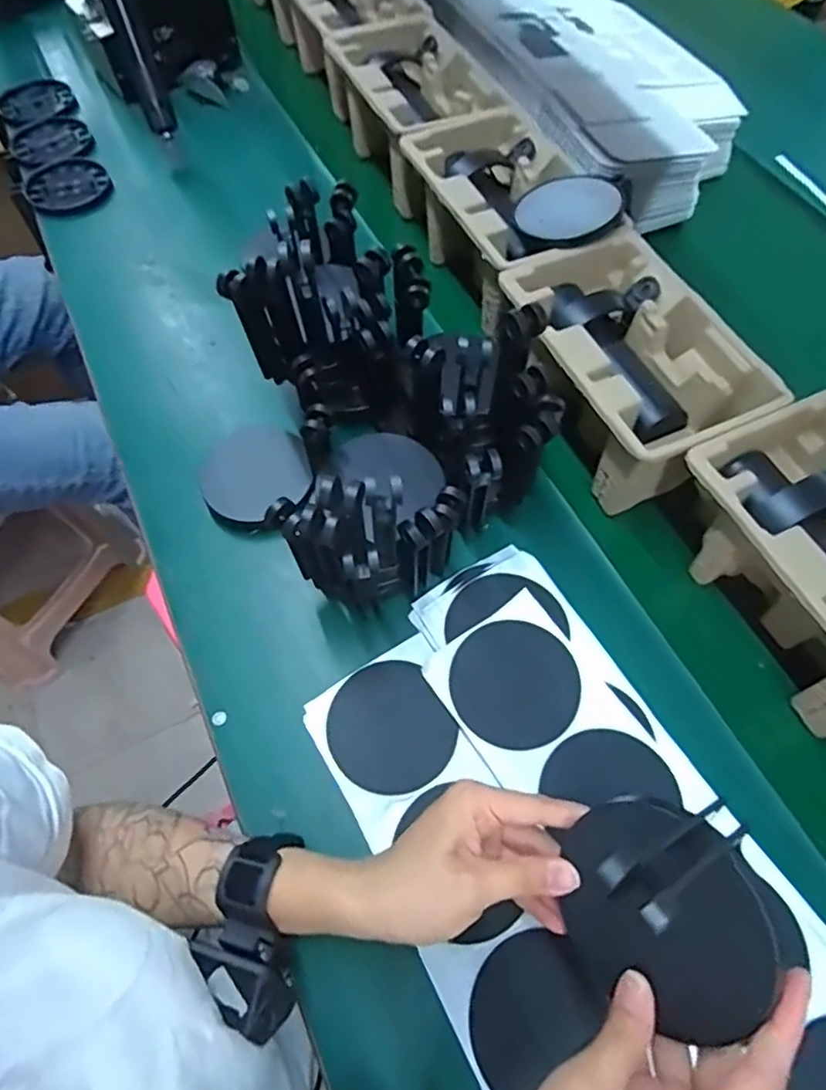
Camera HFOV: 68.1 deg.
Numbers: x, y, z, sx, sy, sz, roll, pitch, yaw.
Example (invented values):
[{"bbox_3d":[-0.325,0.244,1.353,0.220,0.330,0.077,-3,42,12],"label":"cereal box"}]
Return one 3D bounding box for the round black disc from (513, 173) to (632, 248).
[{"bbox_3d":[0.148,-0.319,0.575,0.103,0.015,0.093,-43,62,-12],"label":"round black disc"}]

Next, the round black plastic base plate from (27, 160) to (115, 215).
[{"bbox_3d":[-0.419,-0.438,0.745,0.092,0.011,0.088,0,62,0],"label":"round black plastic base plate"}]

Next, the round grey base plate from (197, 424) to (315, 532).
[{"bbox_3d":[-0.137,-0.062,0.535,0.092,0.011,0.099,0,62,0],"label":"round grey base plate"}]

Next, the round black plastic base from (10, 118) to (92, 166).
[{"bbox_3d":[-0.460,-0.515,0.779,0.093,0.008,0.093,0,62,0],"label":"round black plastic base"}]

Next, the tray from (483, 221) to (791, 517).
[{"bbox_3d":[0.186,-0.156,0.545,0.161,0.091,0.229,-25,65,-13],"label":"tray"}]

